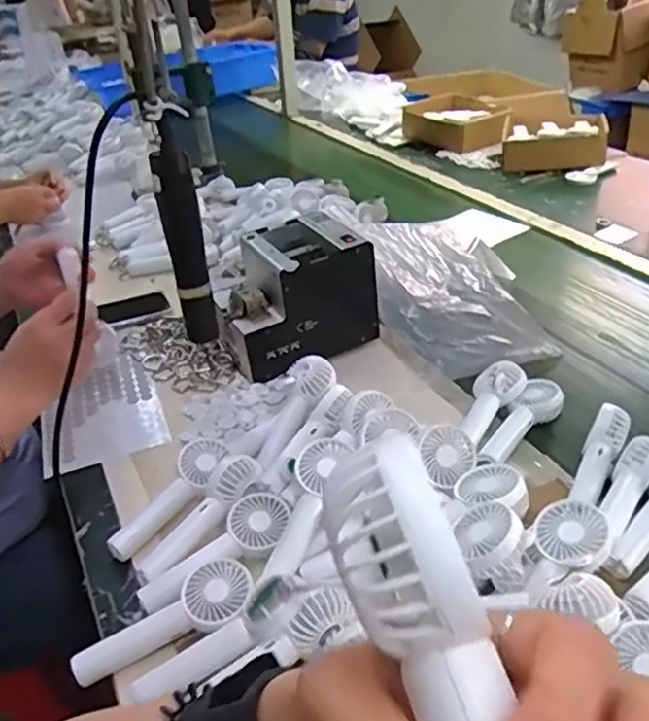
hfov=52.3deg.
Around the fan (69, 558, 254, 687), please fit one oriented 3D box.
[{"bbox_3d":[-0.125,0.210,0.522,0.144,0.039,0.054,-18,36,-20],"label":"fan"}]

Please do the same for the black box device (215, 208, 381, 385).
[{"bbox_3d":[-0.044,-0.080,0.844,0.182,0.153,0.131,-20,36,-22],"label":"black box device"}]

